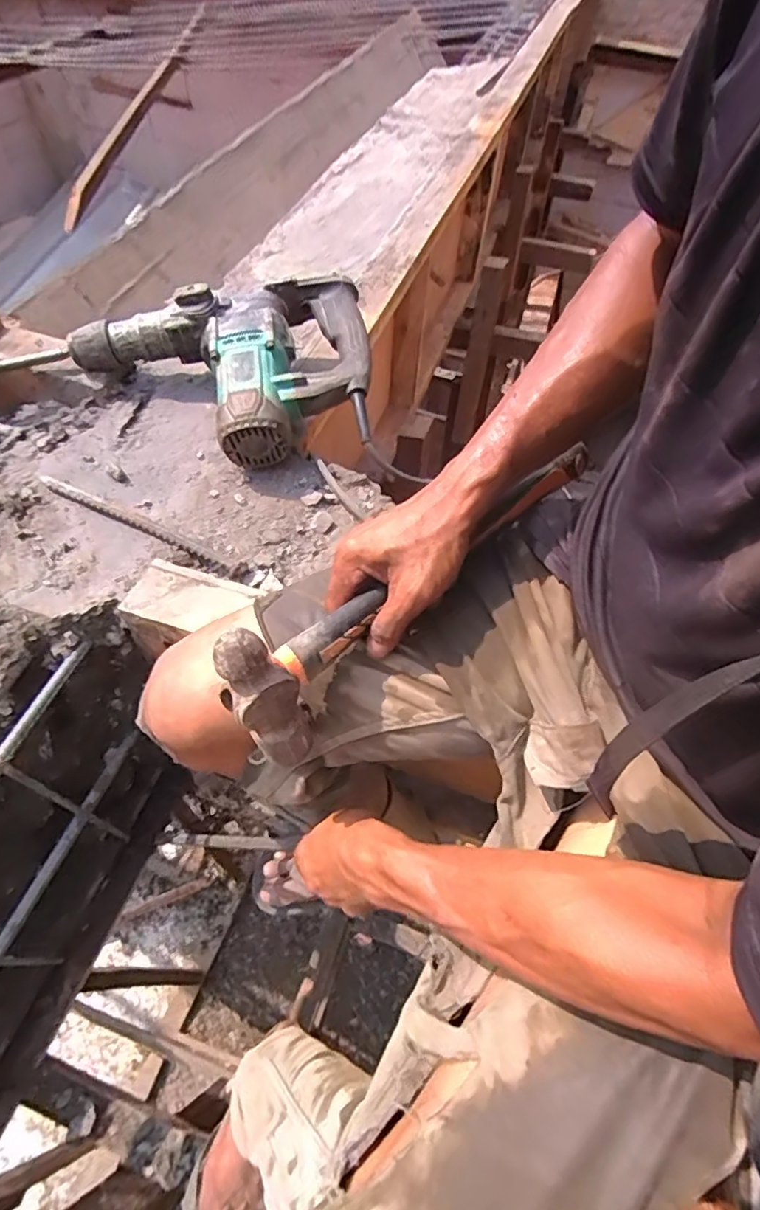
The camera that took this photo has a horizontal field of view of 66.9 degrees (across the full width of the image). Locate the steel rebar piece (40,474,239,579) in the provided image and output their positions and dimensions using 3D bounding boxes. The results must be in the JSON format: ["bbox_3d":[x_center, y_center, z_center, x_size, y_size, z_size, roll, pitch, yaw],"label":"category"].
[{"bbox_3d":[-0.264,-0.089,0.627,0.257,0.017,0.015,24,58,13],"label":"steel rebar piece"}]

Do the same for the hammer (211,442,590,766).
[{"bbox_3d":[0.045,-0.023,0.435,0.353,0.101,0.054,-36,65,-19],"label":"hammer"}]

